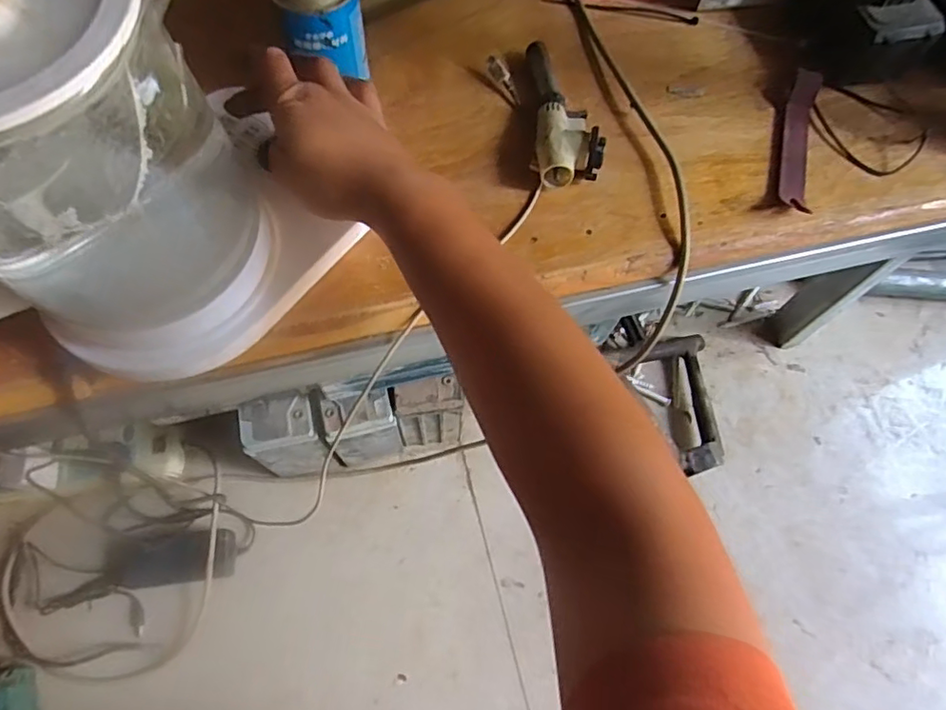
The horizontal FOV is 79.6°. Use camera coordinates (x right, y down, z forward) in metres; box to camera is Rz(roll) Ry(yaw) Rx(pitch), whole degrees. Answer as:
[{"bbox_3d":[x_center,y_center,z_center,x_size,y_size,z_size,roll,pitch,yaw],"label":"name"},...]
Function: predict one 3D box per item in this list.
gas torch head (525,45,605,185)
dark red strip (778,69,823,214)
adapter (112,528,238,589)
[{"bbox_3d":[0.074,-0.203,0.467,0.051,0.034,0.143,0,69,-2],"label":"gas torch head"},{"bbox_3d":[0.271,-0.176,0.469,0.024,0.022,0.139,14,69,3],"label":"dark red strip"},{"bbox_3d":[-0.362,0.245,0.686,0.140,0.031,0.056,-5,70,-4],"label":"adapter"}]

